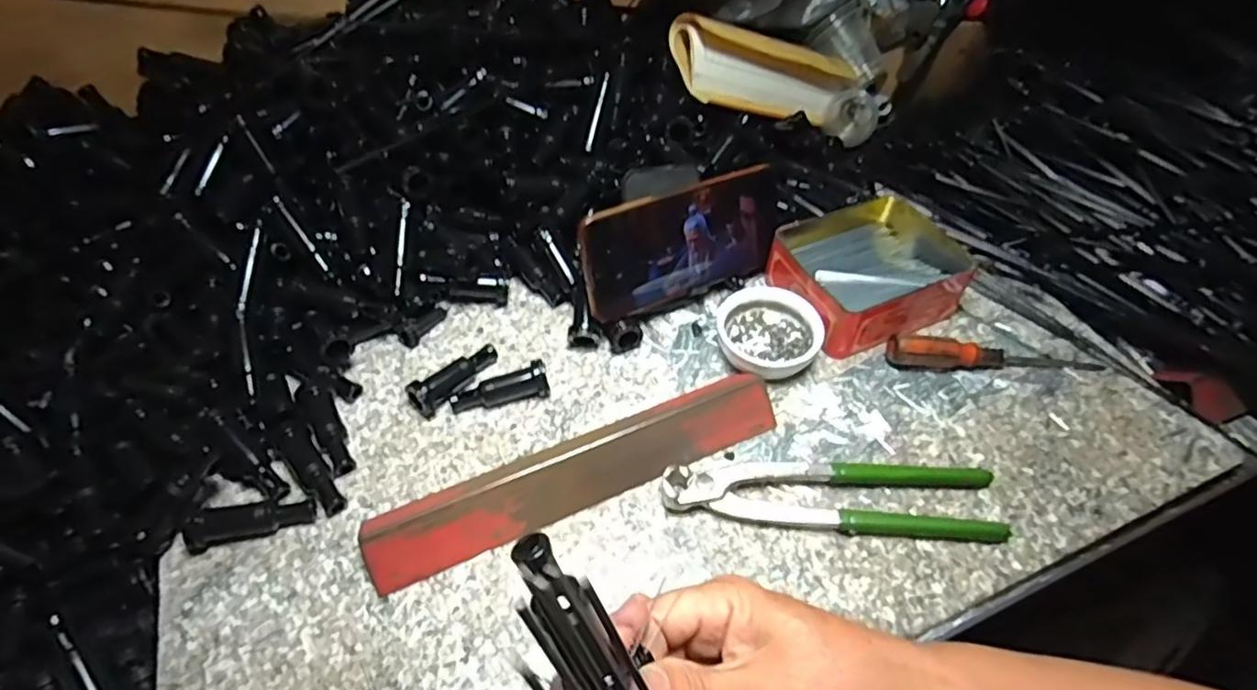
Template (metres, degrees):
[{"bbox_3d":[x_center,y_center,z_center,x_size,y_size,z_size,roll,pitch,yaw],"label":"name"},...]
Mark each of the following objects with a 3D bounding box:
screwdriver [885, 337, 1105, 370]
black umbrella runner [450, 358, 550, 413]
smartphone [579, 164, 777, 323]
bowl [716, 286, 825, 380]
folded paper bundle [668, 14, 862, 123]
[{"bbox_3d":[0.258,0.008,0.458,0.151,0.024,0.017,1,49,1],"label":"screwdriver"},{"bbox_3d":[-0.087,0.032,0.443,0.066,0.025,0.020,-17,50,3],"label":"black umbrella runner"},{"bbox_3d":[0.044,-0.076,0.479,0.169,0.080,0.011,-21,29,-24],"label":"smartphone"},{"bbox_3d":[0.099,-0.009,0.468,0.066,0.027,0.076,-9,50,-7],"label":"bowl"},{"bbox_3d":[0.138,-0.249,0.605,0.216,0.057,0.065,-5,45,-34],"label":"folded paper bundle"}]

